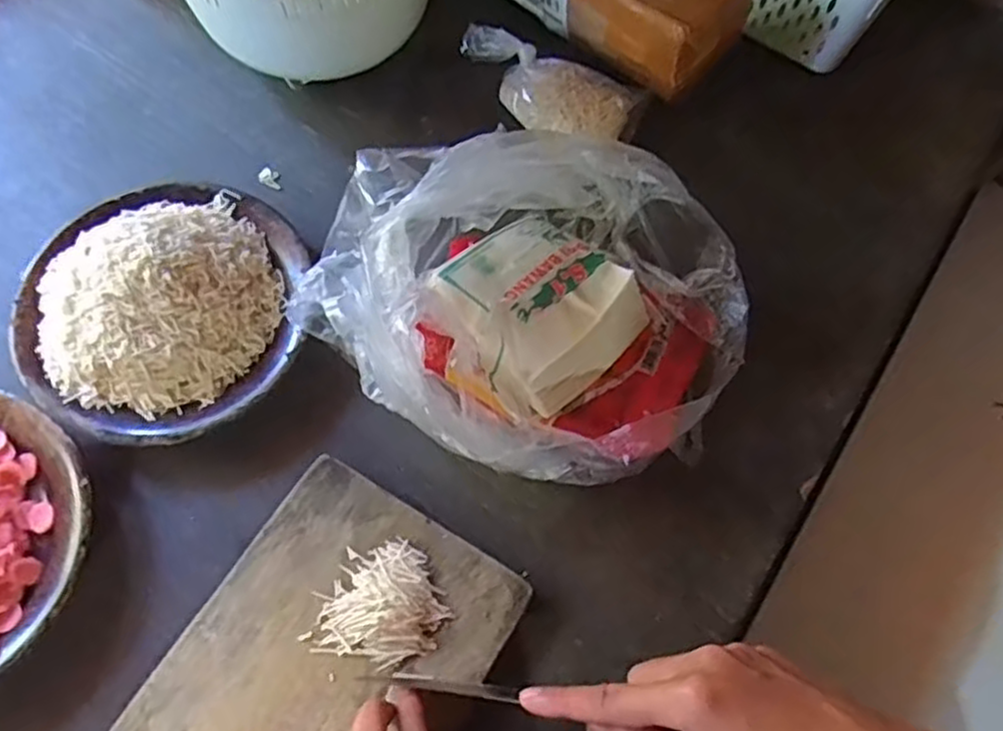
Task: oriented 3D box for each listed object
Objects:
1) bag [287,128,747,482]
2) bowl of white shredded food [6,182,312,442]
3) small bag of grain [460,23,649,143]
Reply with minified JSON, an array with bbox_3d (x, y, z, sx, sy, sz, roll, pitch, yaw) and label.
[{"bbox_3d":[0.017,-0.043,0.458,0.259,0.110,0.211,32,70,10],"label":"bag"},{"bbox_3d":[-0.225,-0.044,0.472,0.176,0.069,0.180,1,68,-3],"label":"bowl of white shredded food"},{"bbox_3d":[0.038,-0.213,0.563,0.145,0.042,0.060,17,68,4],"label":"small bag of grain"}]

